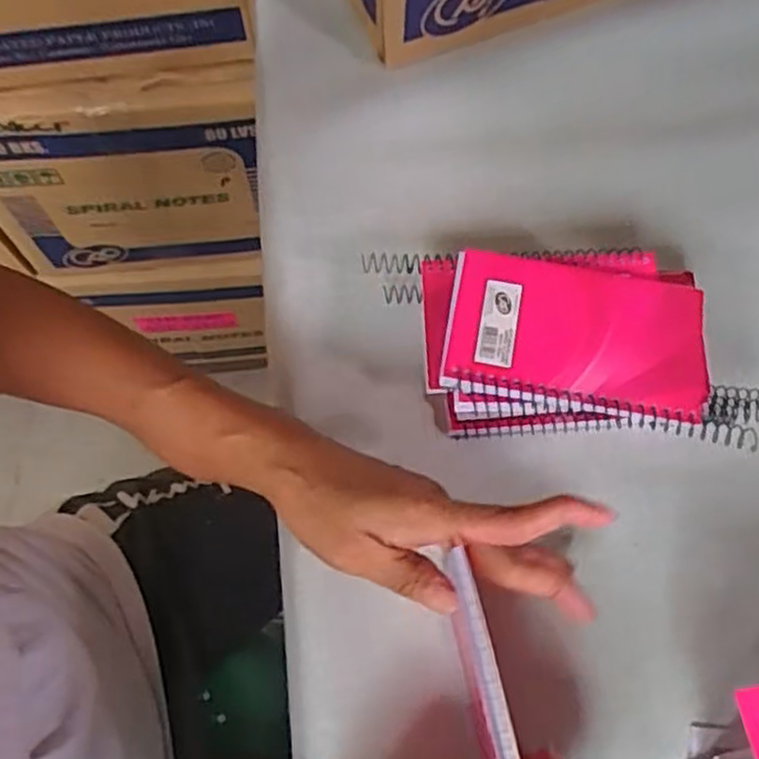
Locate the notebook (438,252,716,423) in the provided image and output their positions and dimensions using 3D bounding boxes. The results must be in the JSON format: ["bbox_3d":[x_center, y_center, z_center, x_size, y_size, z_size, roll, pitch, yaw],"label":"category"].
[{"bbox_3d":[0.104,-0.023,0.392,0.134,0.008,0.081,10,68,4],"label":"notebook"}]

